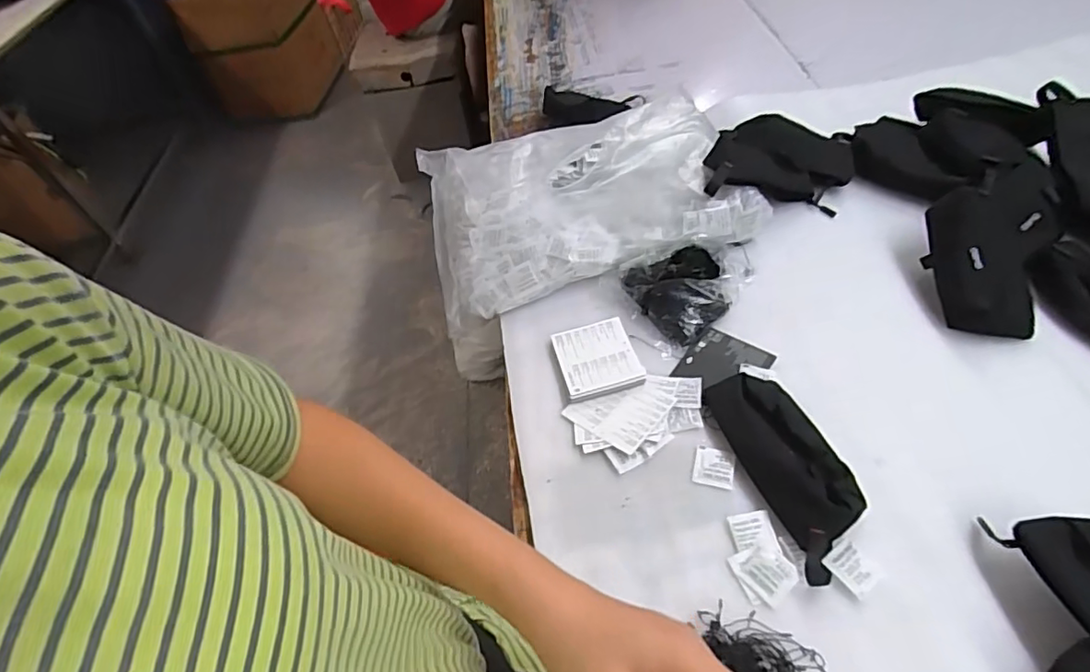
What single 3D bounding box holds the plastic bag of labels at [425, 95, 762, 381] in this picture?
[{"bbox_3d":[0.048,-0.205,0.840,0.450,0.095,0.350,-16,50,-2],"label":"plastic bag of labels"}]

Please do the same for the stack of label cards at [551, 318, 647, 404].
[{"bbox_3d":[0.063,0.029,0.681,0.091,0.014,0.104,-15,50,-2],"label":"stack of label cards"}]

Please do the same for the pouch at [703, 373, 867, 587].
[{"bbox_3d":[0.239,0.121,0.559,0.082,0.037,0.218,-14,50,-5],"label":"pouch"}]

